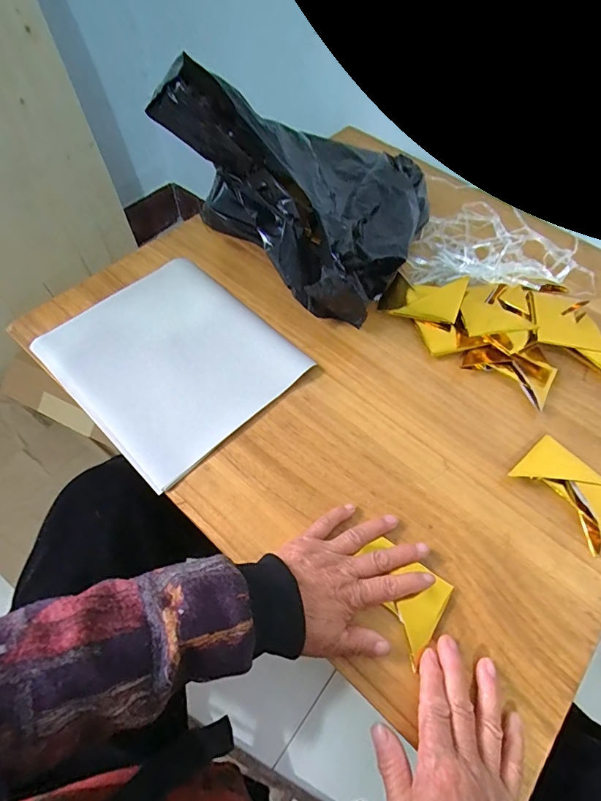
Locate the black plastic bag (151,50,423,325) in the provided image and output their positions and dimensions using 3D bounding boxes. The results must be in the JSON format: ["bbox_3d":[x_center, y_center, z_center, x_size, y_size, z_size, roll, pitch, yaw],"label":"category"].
[{"bbox_3d":[0.014,-0.298,0.540,0.332,0.167,0.290,34,64,16],"label":"black plastic bag"}]

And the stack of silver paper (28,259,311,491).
[{"bbox_3d":[-0.147,-0.053,0.486,0.249,0.010,0.225,41,66,19],"label":"stack of silver paper"}]

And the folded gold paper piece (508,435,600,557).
[{"bbox_3d":[0.271,0.089,0.415,0.068,0.012,0.099,-35,67,-20],"label":"folded gold paper piece"}]

